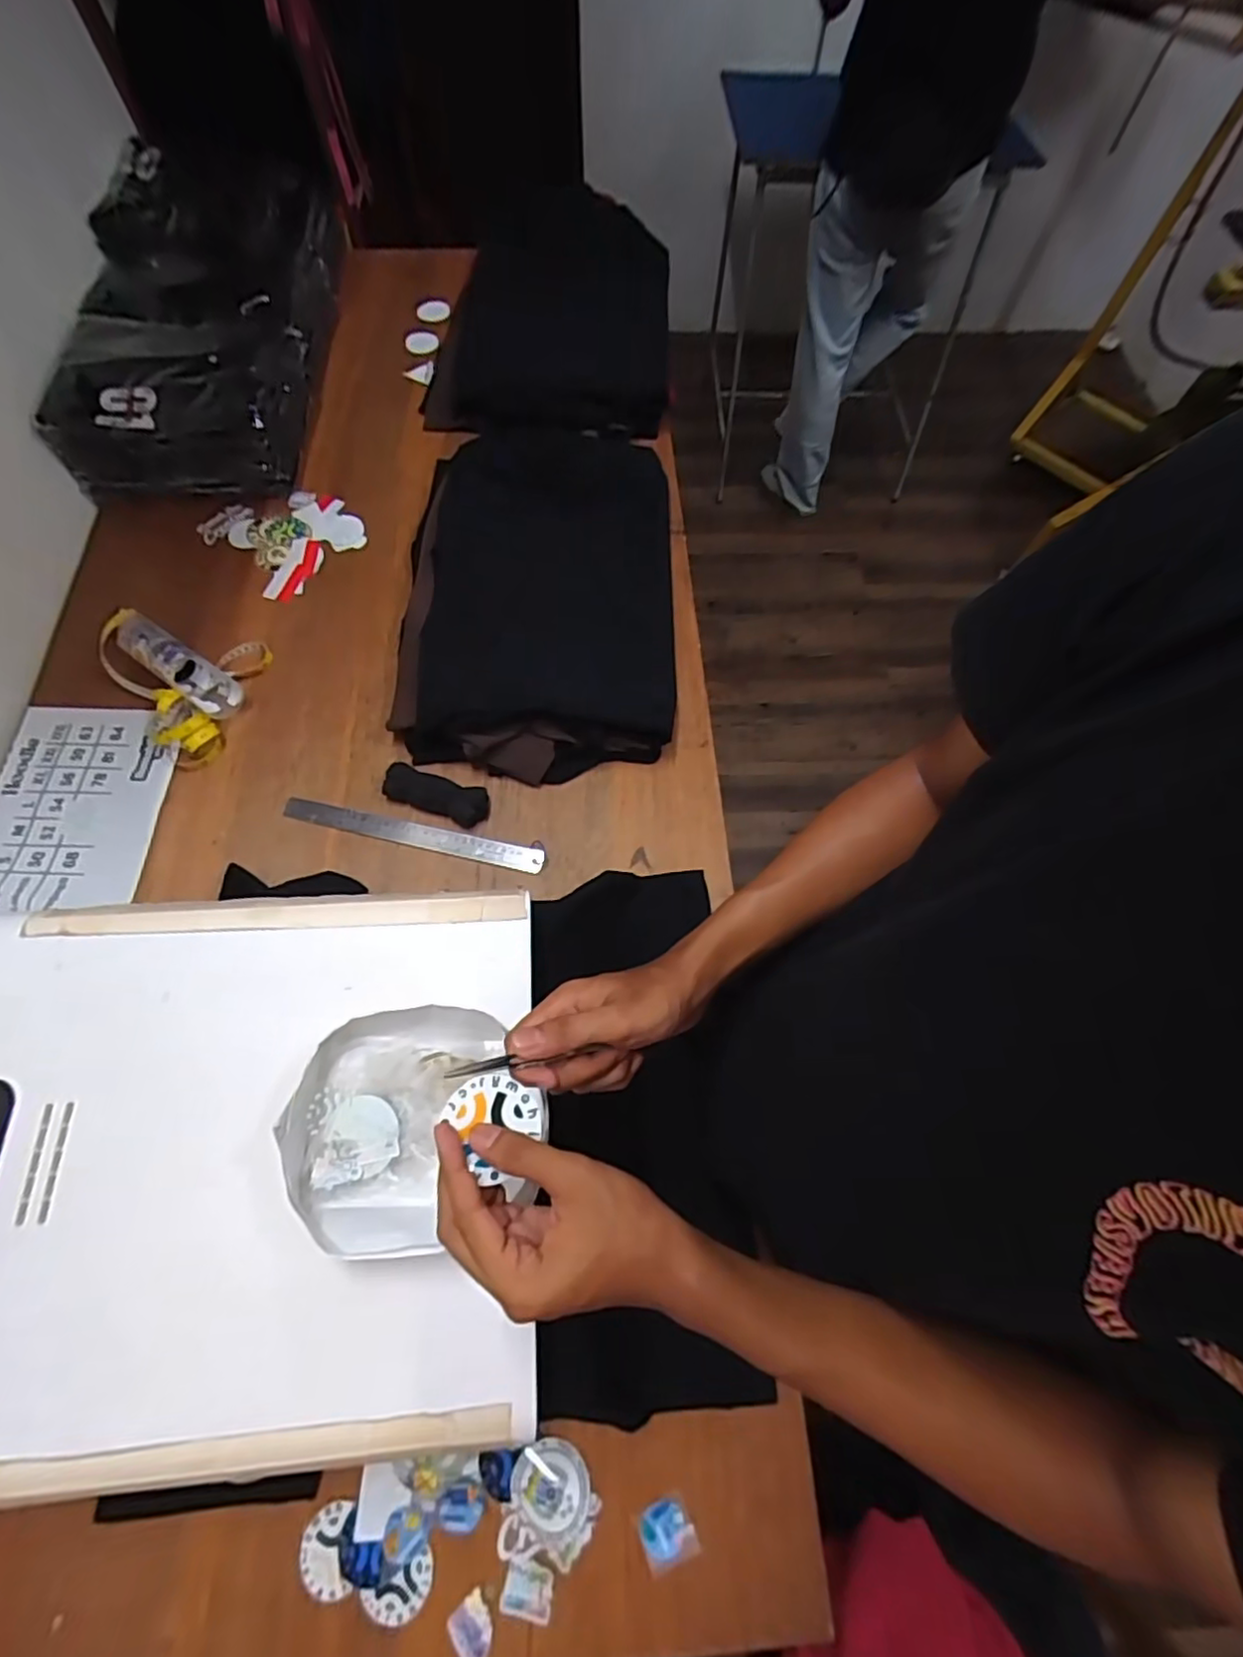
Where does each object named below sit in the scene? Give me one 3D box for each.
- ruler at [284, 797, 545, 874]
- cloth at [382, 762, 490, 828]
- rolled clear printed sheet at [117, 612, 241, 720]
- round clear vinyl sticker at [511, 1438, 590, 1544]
[{"bbox_3d":[-0.252,0.006,0.779,0.320,0.007,0.032,12,68,3],"label":"ruler"},{"bbox_3d":[-0.227,-0.042,0.785,0.127,0.029,0.045,18,68,6],"label":"cloth"},{"bbox_3d":[-0.580,-0.216,0.829,0.203,0.049,0.058,33,70,11],"label":"rolled clear printed sheet"},{"bbox_3d":[-0.061,0.565,0.546,0.063,0.010,0.067,1,68,-1],"label":"round clear vinyl sticker"}]

